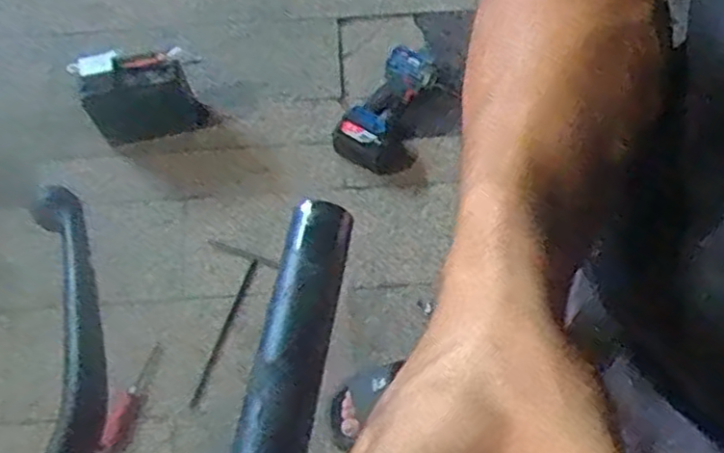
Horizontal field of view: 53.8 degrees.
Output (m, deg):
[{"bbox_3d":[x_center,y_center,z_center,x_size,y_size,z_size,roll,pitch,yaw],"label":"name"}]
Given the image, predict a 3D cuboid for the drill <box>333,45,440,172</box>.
[{"bbox_3d":[0.047,-0.223,1.299,0.106,0.108,0.269,24,70,11],"label":"drill"}]

